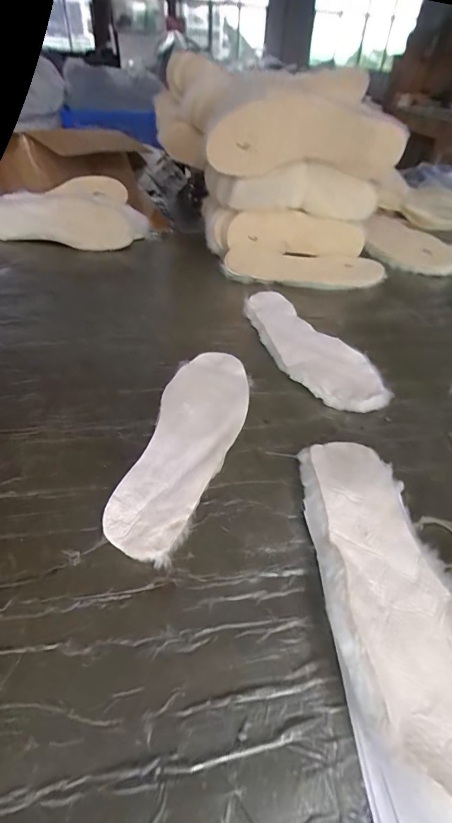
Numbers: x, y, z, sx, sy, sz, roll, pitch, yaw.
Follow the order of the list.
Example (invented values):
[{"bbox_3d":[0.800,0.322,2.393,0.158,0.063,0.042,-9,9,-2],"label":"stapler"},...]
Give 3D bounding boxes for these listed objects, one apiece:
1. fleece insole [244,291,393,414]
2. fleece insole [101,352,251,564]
[{"bbox_3d":[0.103,-0.088,0.544,0.092,0.029,0.276,-18,45,-21],"label":"fleece insole"},{"bbox_3d":[-0.037,0.026,0.410,0.089,0.022,0.269,12,42,11],"label":"fleece insole"}]

